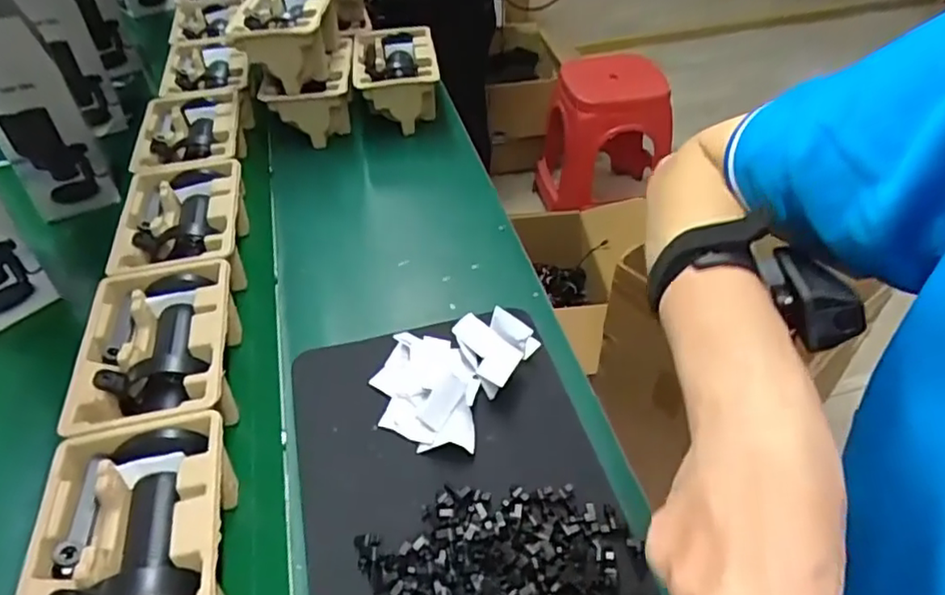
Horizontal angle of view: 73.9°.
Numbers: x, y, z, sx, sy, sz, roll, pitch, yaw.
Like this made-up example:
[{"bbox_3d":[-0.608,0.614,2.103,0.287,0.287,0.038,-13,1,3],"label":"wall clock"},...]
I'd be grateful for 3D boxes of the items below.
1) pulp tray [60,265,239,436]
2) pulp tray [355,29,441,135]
[{"bbox_3d":[-0.338,0.073,0.698,0.152,0.096,0.225,-11,41,-9],"label":"pulp tray"},{"bbox_3d":[-0.138,-0.400,1.153,0.146,0.114,0.203,-6,40,-3],"label":"pulp tray"}]

